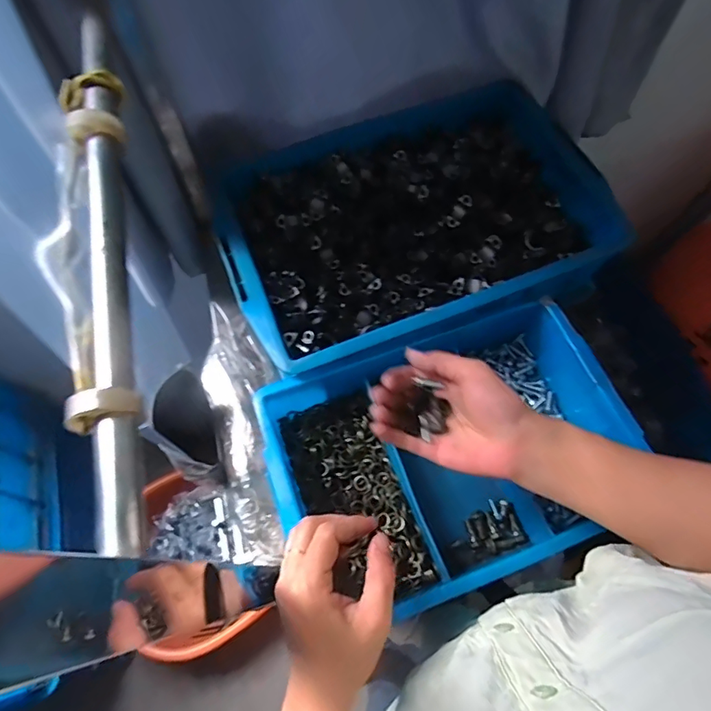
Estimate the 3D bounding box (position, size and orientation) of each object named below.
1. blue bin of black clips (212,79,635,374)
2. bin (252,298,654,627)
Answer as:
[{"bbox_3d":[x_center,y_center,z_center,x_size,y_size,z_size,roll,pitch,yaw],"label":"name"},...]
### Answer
[{"bbox_3d":[0.057,-0.159,0.593,0.424,0.096,0.290,-21,66,-11],"label":"blue bin of black clips"},{"bbox_3d":[0.091,0.098,0.501,0.341,0.092,0.244,-18,66,-9],"label":"bin"}]

